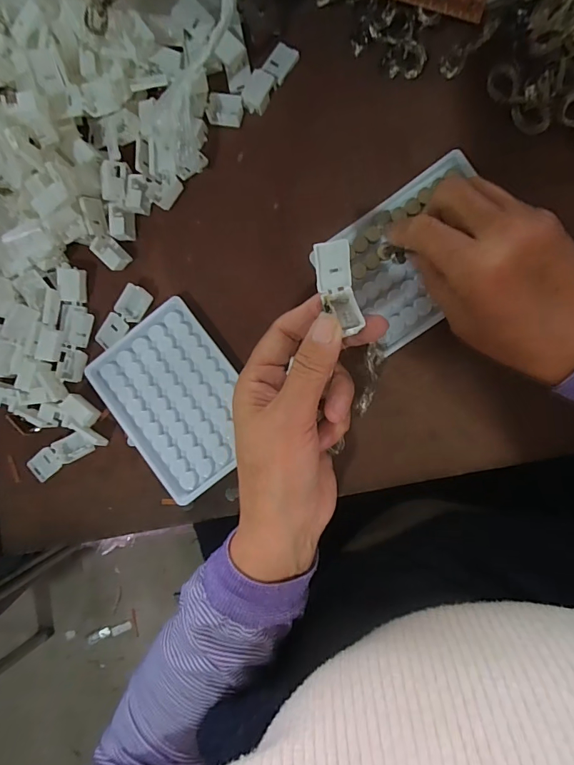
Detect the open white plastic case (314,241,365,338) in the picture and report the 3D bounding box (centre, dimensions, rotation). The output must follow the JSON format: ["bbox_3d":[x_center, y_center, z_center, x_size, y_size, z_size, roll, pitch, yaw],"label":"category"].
[{"bbox_3d":[0.030,-0.054,0.235,0.021,0.015,0.050,-17,101,7],"label":"open white plastic case"}]

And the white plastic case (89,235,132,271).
[{"bbox_3d":[-0.138,-0.101,0.322,0.017,0.014,0.027,-45,85,3],"label":"white plastic case"}]

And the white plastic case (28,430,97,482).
[{"bbox_3d":[-0.179,0.057,0.326,0.055,0.013,0.021,-32,86,4],"label":"white plastic case"}]

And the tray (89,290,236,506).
[{"bbox_3d":[-0.082,0.013,0.317,0.095,0.009,0.131,-38,86,4],"label":"tray"}]

